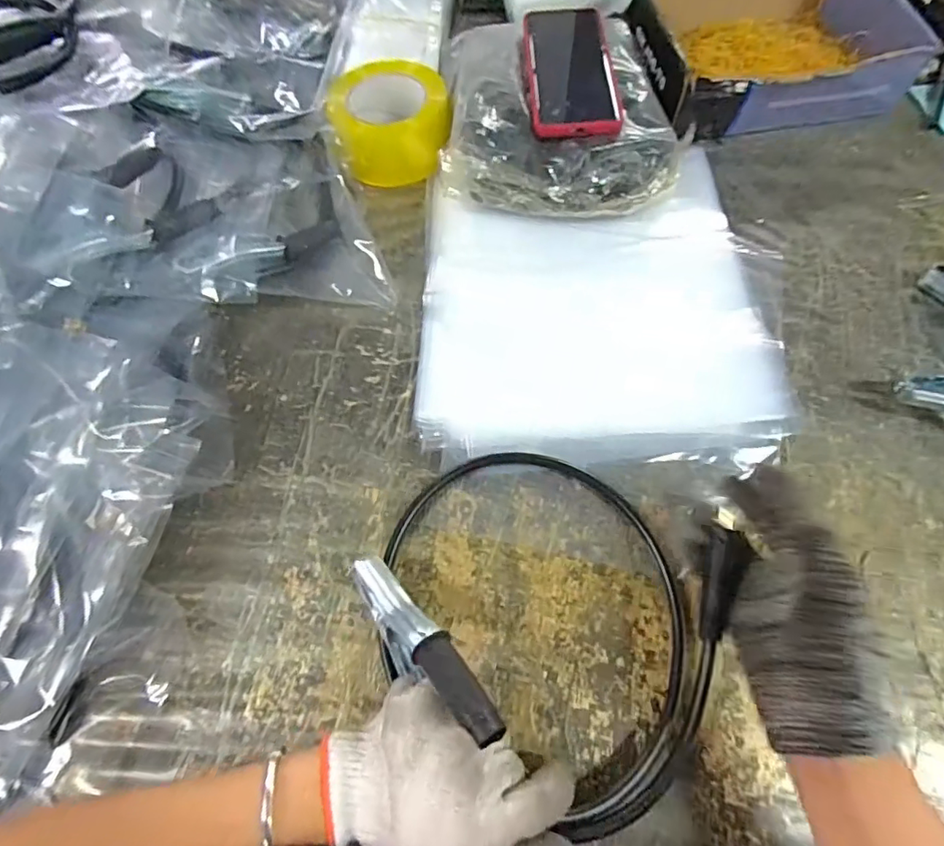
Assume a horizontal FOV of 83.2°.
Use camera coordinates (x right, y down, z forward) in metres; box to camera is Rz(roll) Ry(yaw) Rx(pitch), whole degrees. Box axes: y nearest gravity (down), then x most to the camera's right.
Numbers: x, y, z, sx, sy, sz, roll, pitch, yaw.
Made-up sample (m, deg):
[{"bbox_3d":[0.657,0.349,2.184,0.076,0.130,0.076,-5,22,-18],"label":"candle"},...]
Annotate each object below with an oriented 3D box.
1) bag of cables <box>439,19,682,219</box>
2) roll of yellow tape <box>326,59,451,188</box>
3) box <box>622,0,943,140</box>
[{"bbox_3d":[0.089,-0.305,0.528,0.221,0.074,0.240,1,65,3],"label":"bag of cables"},{"bbox_3d":[-0.080,-0.304,0.541,0.111,0.066,0.111,-1,65,2],"label":"roll of yellow tape"},{"bbox_3d":[0.315,-0.402,0.567,0.276,0.065,0.204,-8,65,-2],"label":"box"}]

